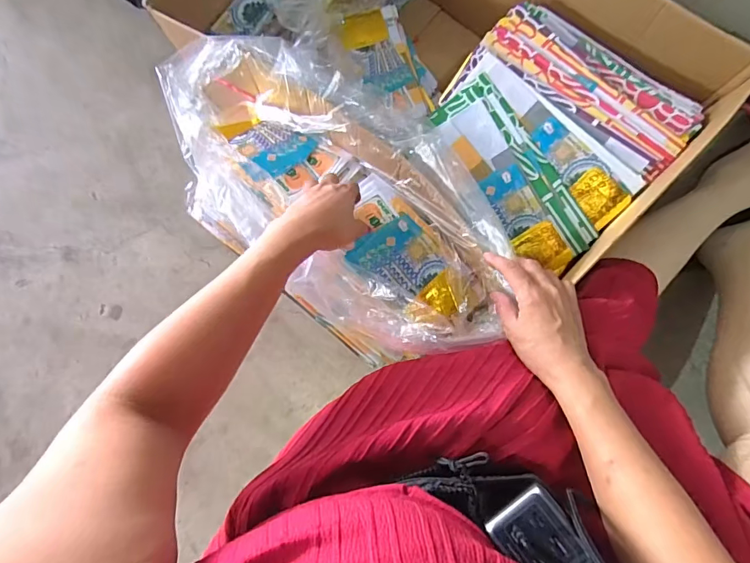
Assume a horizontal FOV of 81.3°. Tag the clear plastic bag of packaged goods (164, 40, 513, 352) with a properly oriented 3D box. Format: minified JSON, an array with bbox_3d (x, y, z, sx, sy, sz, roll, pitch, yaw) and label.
[{"bbox_3d":[-0.035,-0.113,0.535,0.458,0.152,0.239,44,88,7],"label":"clear plastic bag of packaged goods"}]

